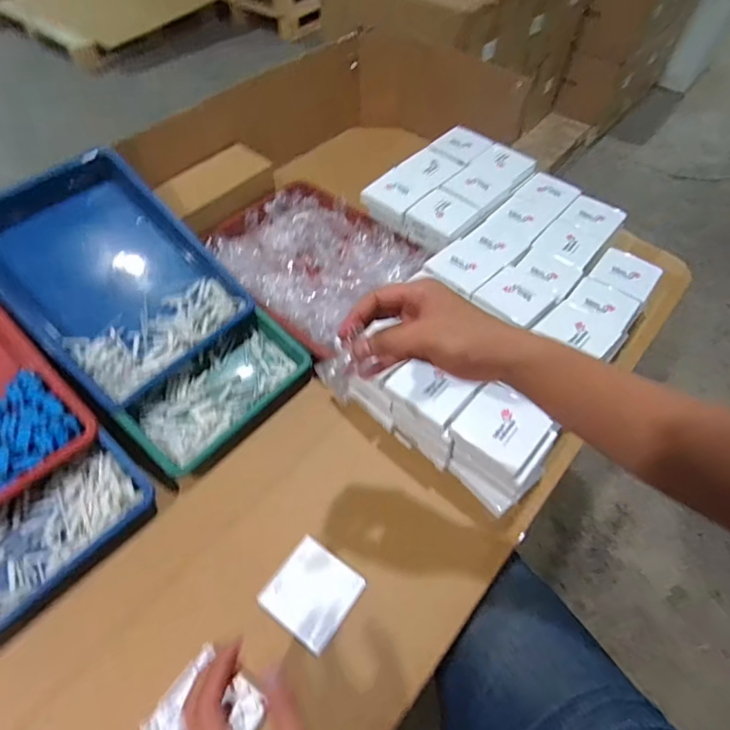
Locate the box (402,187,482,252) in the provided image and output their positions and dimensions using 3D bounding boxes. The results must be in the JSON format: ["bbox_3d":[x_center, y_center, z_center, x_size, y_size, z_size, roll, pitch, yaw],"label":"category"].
[{"bbox_3d":[0.125,-0.230,0.765,0.091,0.050,0.088,-38,63,-25],"label":"box"}]

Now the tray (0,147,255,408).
[{"bbox_3d":[-0.346,-0.128,0.639,0.327,0.055,0.240,45,59,1],"label":"tray"}]

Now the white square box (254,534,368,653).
[{"bbox_3d":[-0.058,0.250,0.524,0.089,0.016,0.089,30,59,19],"label":"white square box"}]

